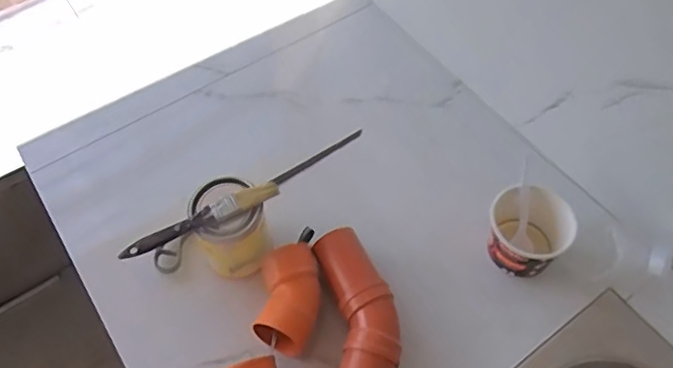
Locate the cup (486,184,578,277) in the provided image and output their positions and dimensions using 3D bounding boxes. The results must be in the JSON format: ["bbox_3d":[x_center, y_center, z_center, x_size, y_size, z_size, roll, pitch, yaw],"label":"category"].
[{"bbox_3d":[0.224,0.062,0.677,0.089,0.087,0.086,0,57,1],"label":"cup"}]

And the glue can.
[{"bbox_3d":[-0.123,0.057,0.679,0.087,0.110,0.083,0,57,1],"label":"glue can"}]

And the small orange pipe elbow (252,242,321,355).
[{"bbox_3d":[-0.053,0.134,0.662,0.073,0.067,0.116,3,57,2],"label":"small orange pipe elbow"}]

